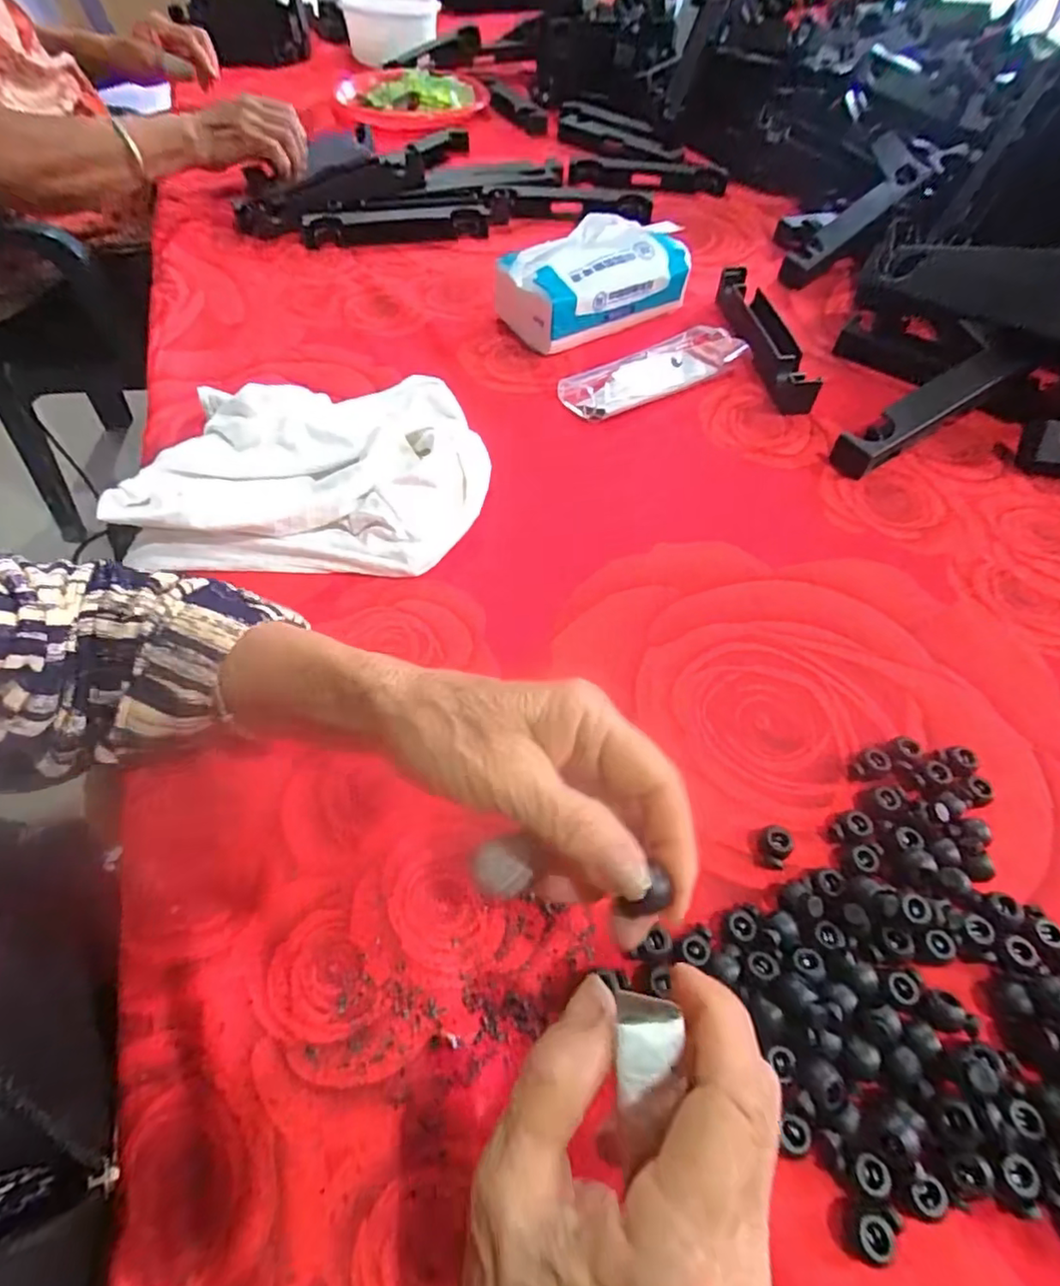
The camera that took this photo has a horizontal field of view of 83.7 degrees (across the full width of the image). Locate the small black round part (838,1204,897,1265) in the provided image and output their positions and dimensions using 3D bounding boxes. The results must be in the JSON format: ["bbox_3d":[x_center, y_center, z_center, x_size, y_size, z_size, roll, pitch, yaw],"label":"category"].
[{"bbox_3d":[0.114,0.200,0.200,0.013,0.012,0.014,0,56,0],"label":"small black round part"}]

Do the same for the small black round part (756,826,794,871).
[{"bbox_3d":[0.116,0.095,0.277,0.013,0.011,0.017,-15,57,-10],"label":"small black round part"}]

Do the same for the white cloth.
[{"bbox_3d":[-0.145,-0.130,0.408,0.227,0.045,0.181,0,56,0],"label":"white cloth"}]

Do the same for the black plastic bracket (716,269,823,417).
[{"bbox_3d":[0.202,-0.274,0.516,0.037,0.033,0.195,-2,56,-2],"label":"black plastic bracket"}]

